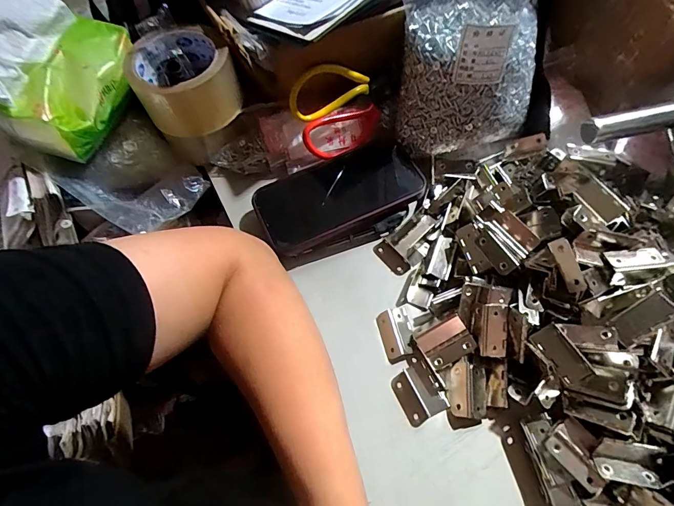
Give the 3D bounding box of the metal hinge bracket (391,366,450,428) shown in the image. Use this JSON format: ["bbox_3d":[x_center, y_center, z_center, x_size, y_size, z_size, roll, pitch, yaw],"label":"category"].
[{"bbox_3d":[0.066,0.116,0.318,0.035,0.005,0.040,-26,65,-9],"label":"metal hinge bracket"}]

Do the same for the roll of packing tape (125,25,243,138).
[{"bbox_3d":[-0.144,-0.166,0.379,0.089,0.064,0.074,-13,62,-3],"label":"roll of packing tape"}]

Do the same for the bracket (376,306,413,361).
[{"bbox_3d":[0.053,0.069,0.339,0.029,0.007,0.042,-14,64,-3],"label":"bracket"}]

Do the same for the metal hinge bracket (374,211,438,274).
[{"bbox_3d":[0.073,-0.011,0.377,0.065,0.014,0.039,-35,66,-13],"label":"metal hinge bracket"}]

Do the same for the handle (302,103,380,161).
[{"bbox_3d":[0.007,-0.127,0.410,0.090,0.040,0.015,-26,29,-19],"label":"handle"}]

